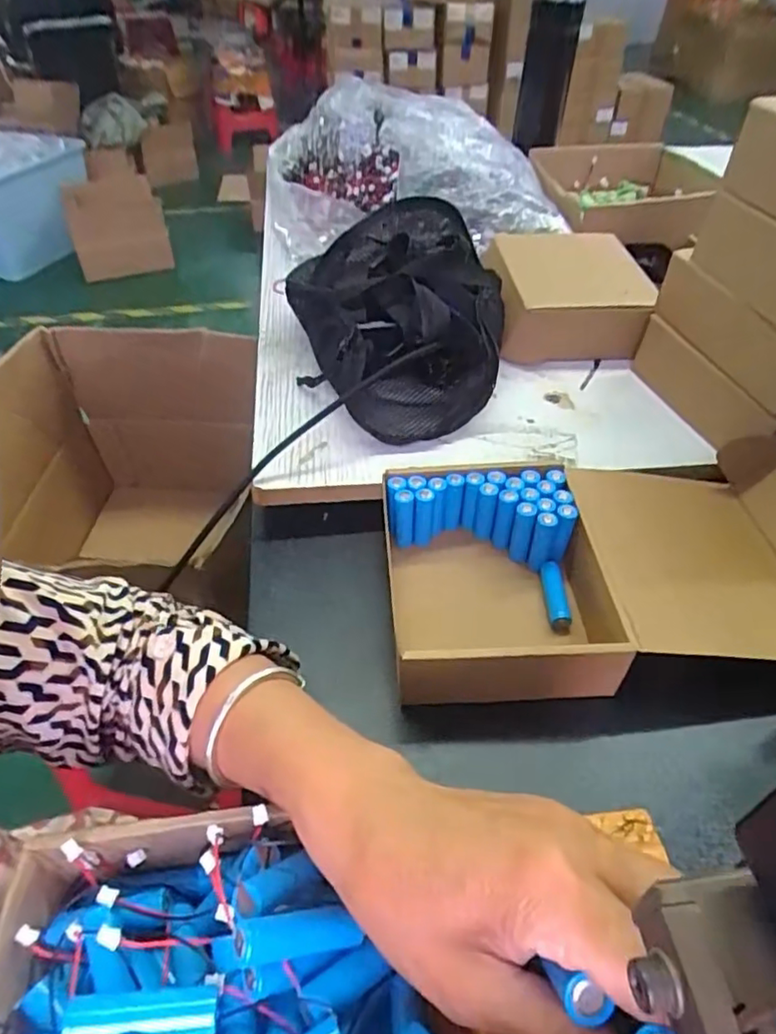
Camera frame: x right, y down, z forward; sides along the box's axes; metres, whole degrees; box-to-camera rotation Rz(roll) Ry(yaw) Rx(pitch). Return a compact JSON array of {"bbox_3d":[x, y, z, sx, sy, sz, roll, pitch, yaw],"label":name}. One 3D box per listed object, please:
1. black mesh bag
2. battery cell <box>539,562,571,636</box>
[{"bbox_3d":[0.008,-0.187,0.541,0.186,0.081,0.275,-4,48,-2],"label":"black mesh bag"},{"bbox_3d":[0.114,0.051,0.411,0.015,0.018,0.049,-2,48,0],"label":"battery cell"}]

